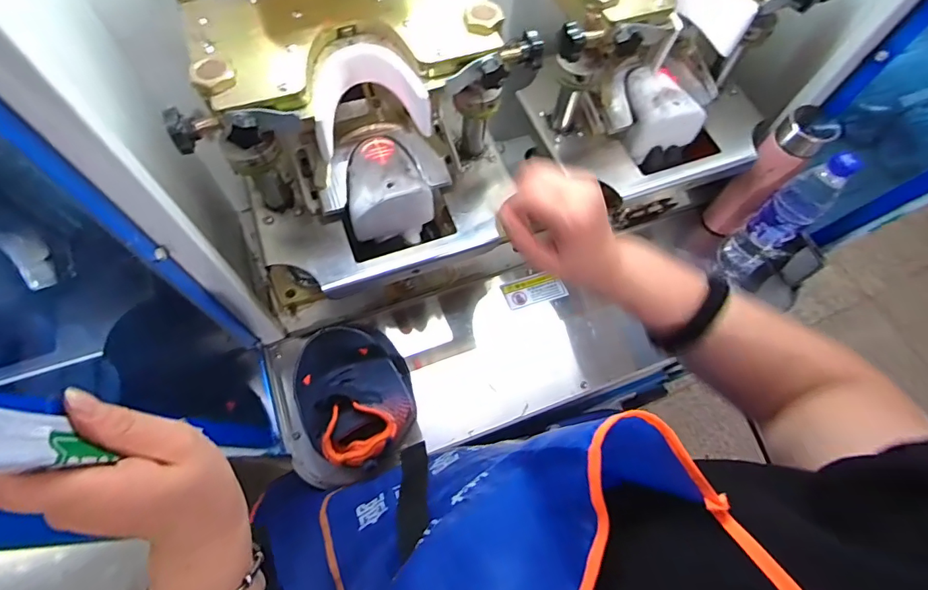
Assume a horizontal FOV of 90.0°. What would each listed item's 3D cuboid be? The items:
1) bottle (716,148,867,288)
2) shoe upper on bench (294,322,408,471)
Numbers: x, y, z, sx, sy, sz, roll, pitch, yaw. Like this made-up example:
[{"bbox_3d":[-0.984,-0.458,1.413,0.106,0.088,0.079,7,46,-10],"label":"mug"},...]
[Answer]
[{"bbox_3d":[0.472,-0.112,0.682,0.070,0.258,0.072,-37,73,-18],"label":"bottle"},{"bbox_3d":[-0.147,0.120,0.585,0.130,0.065,0.191,-30,71,-16],"label":"shoe upper on bench"}]

